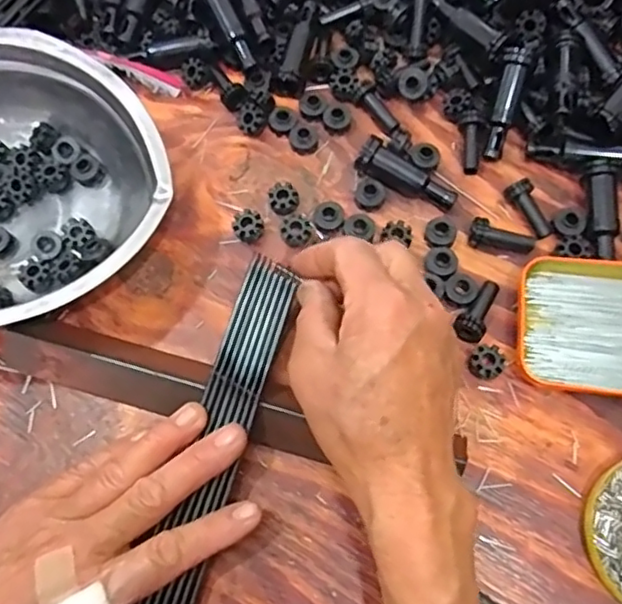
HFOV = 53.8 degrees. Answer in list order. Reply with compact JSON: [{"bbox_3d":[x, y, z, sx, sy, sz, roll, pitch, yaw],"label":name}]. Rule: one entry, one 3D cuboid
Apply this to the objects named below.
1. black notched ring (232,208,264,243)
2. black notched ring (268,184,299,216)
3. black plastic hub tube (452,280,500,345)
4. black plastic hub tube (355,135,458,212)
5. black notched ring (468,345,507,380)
[{"bbox_3d":[-0.039,-0.047,0.383,0.019,0.011,0.020,-1,70,2],"label":"black notched ring"},{"bbox_3d":[-0.017,-0.063,0.388,0.018,0.013,0.020,-12,70,-2],"label":"black notched ring"},{"bbox_3d":[0.100,0.005,0.356,0.017,0.013,0.042,37,76,14],"label":"black plastic hub tube"},{"bbox_3d":[0.061,-0.078,0.385,0.064,0.023,0.022,29,74,12],"label":"black plastic hub tube"},{"bbox_3d":[0.100,0.034,0.347,0.018,0.011,0.019,-1,70,2],"label":"black notched ring"}]

